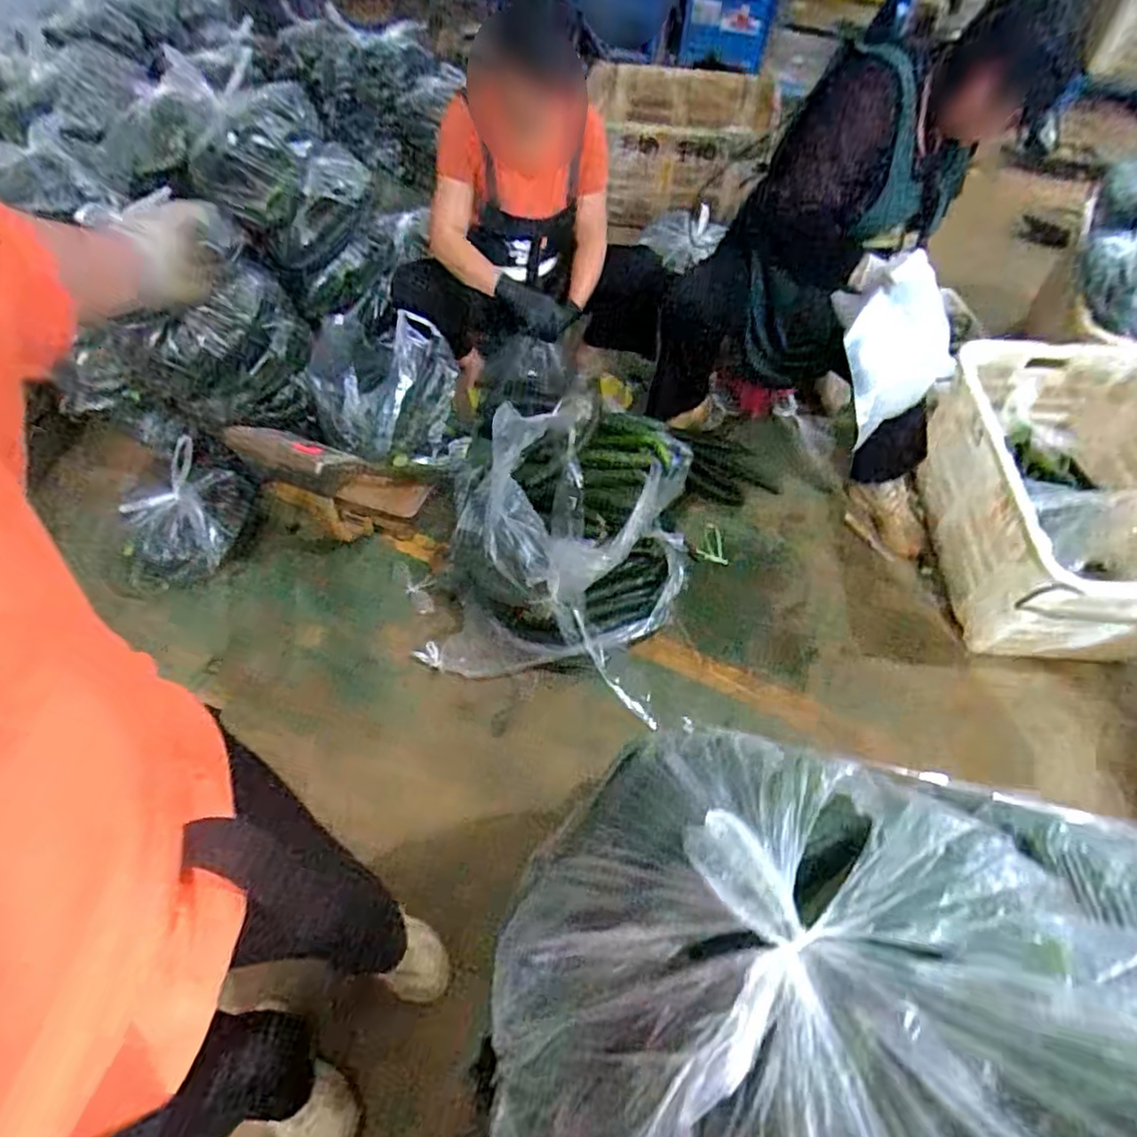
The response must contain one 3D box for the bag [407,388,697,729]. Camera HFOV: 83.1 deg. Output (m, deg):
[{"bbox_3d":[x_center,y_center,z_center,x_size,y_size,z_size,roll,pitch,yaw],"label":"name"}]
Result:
[{"bbox_3d":[-0.014,-0.045,1.441,0.551,0.314,0.521,3,51,5],"label":"bag"}]

